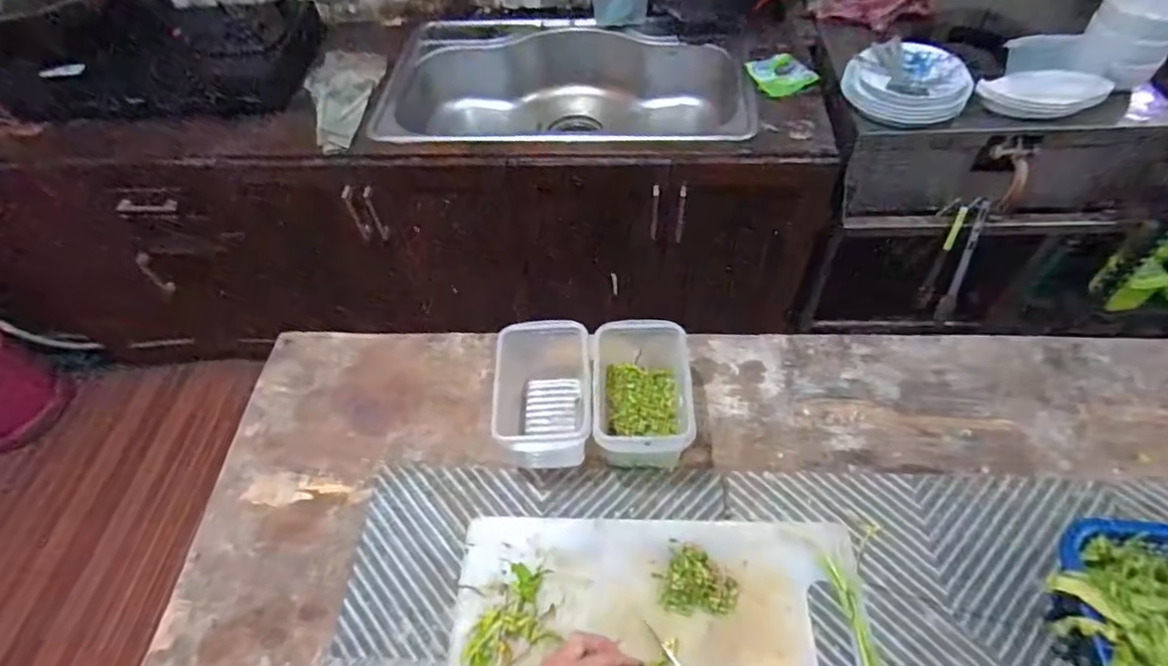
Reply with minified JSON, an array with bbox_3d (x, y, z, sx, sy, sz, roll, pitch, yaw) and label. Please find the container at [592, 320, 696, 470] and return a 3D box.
[{"bbox_3d":[0.067,0.074,0.683,0.101,0.099,0.171,-2,51,5],"label":"container"}]

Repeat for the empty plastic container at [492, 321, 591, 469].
[{"bbox_3d":[-0.043,0.078,0.697,0.105,0.104,0.158,-3,51,4],"label":"empty plastic container"}]

